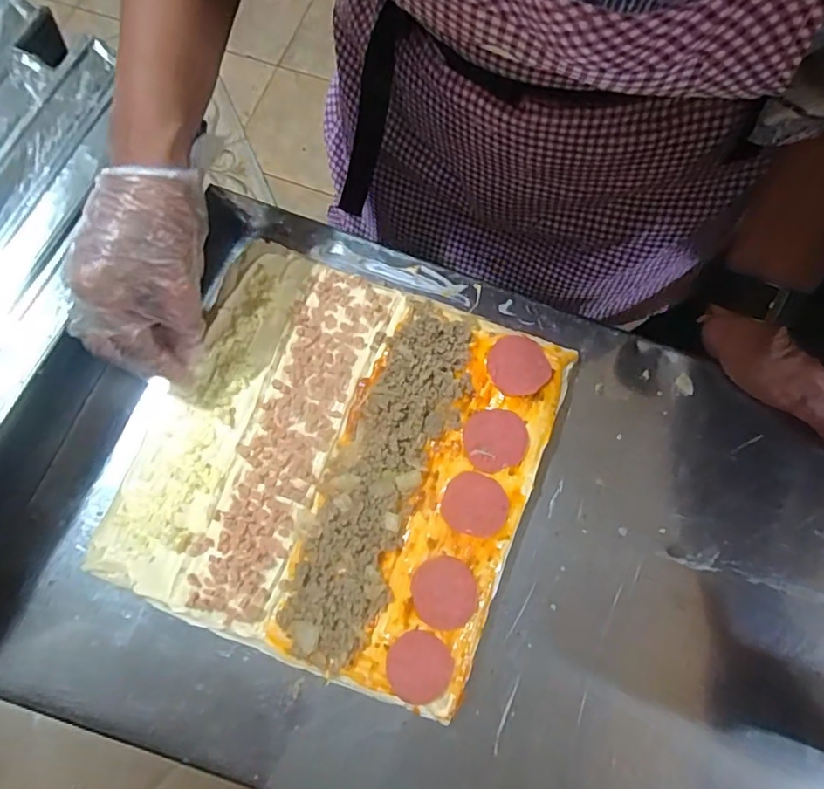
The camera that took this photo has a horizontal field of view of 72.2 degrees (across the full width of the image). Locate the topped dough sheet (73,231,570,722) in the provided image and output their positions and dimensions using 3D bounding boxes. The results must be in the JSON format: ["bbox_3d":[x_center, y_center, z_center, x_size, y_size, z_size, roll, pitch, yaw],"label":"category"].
[{"bbox_3d":[-0.050,0.042,0.374,0.249,0.020,0.246,21,77,6],"label":"topped dough sheet"}]

